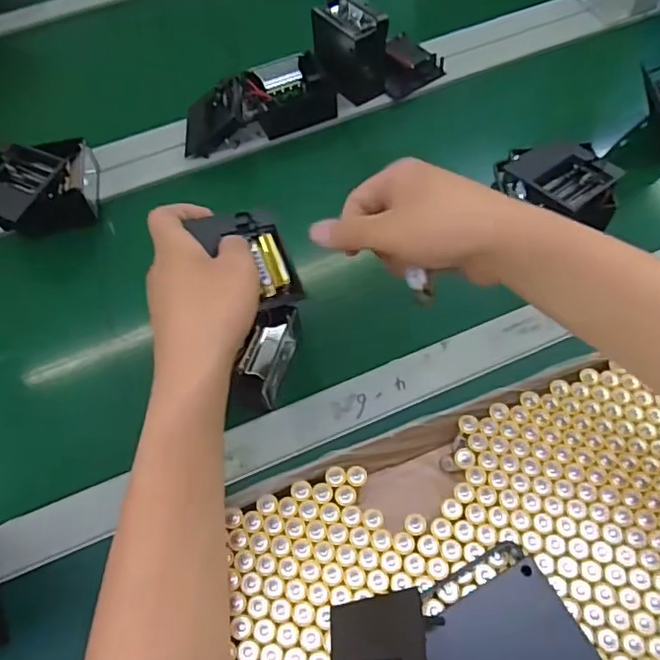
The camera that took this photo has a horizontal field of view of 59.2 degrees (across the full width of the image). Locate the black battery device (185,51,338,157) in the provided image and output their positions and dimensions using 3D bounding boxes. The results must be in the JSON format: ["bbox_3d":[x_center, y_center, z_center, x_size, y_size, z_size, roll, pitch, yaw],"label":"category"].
[{"bbox_3d":[-0.083,-0.247,0.645,0.173,0.048,0.085,-26,60,-12],"label":"black battery device"}]

